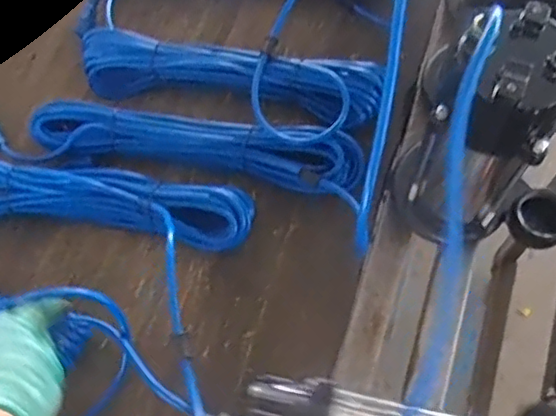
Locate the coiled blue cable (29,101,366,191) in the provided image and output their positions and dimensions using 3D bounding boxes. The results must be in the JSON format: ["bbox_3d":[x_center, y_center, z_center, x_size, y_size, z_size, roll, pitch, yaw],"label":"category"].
[{"bbox_3d":[-0.096,-0.066,0.636,0.349,0.052,0.065,7,66,7],"label":"coiled blue cable"}]

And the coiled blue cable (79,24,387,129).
[{"bbox_3d":[-0.063,-0.151,0.661,0.351,0.039,0.082,12,67,9],"label":"coiled blue cable"}]

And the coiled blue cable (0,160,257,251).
[{"bbox_3d":[-0.194,-0.004,0.610,0.341,0.060,0.077,8,66,7],"label":"coiled blue cable"}]

